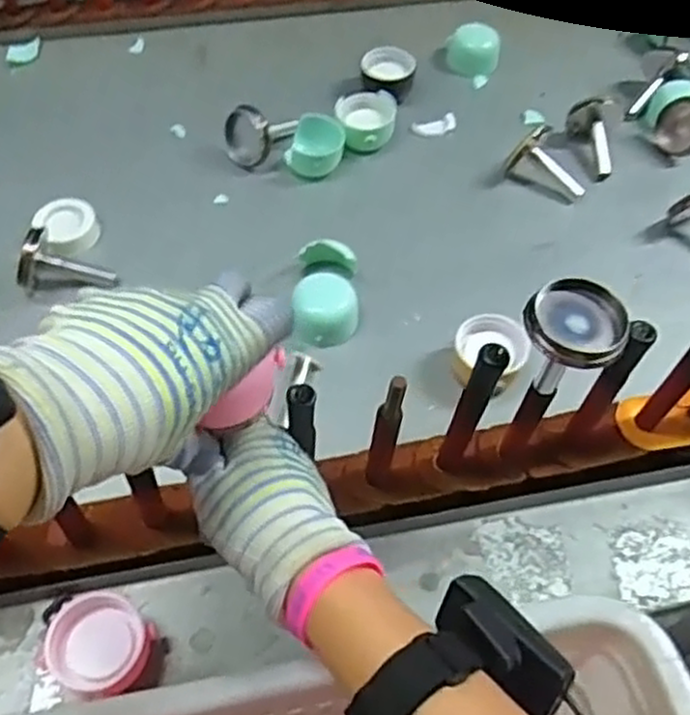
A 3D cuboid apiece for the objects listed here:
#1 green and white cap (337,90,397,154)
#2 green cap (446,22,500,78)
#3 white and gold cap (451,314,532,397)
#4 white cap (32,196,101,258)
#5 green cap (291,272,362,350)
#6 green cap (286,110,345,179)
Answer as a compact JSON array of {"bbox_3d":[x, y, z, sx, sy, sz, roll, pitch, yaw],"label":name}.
[{"bbox_3d":[0.022,-0.239,0.767,0.059,0.034,0.070,-3,56,-5],"label":"green and white cap"},{"bbox_3d":[0.143,-0.344,0.837,0.059,0.034,0.048,14,57,7],"label":"green cap"},{"bbox_3d":[0.117,-0.005,0.604,0.056,0.032,0.052,1,56,-2],"label":"white and gold cap"},{"bbox_3d":[-0.255,-0.119,0.692,0.055,0.024,0.060,1,56,-2],"label":"white cap"},{"bbox_3d":[-0.016,-0.040,0.631,0.054,0.030,0.057,1,56,-2],"label":"green cap"},{"bbox_3d":[-0.029,-0.210,0.746,0.057,0.037,0.057,8,56,3],"label":"green cap"}]

